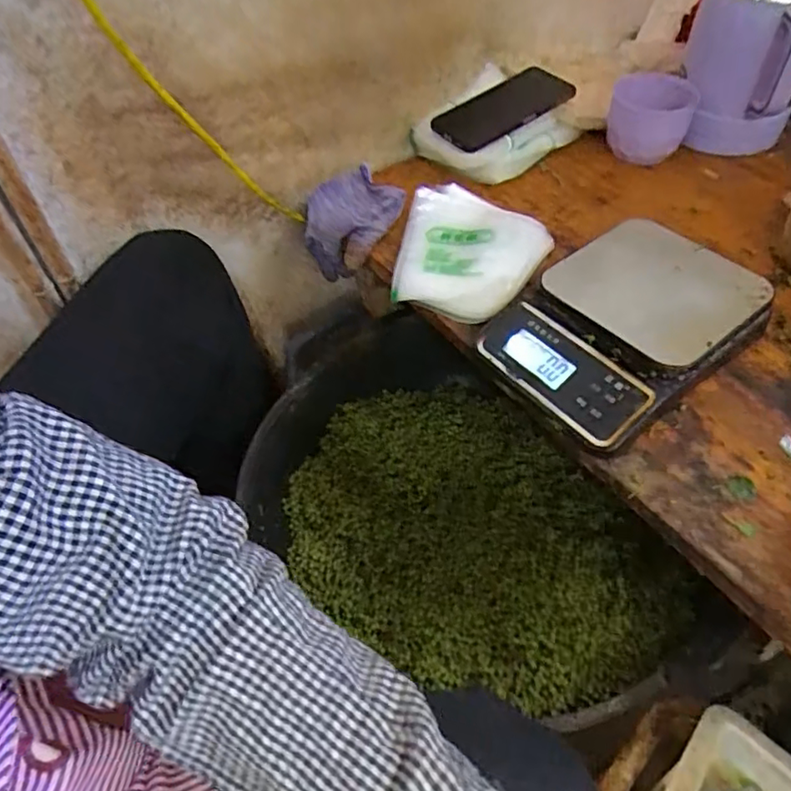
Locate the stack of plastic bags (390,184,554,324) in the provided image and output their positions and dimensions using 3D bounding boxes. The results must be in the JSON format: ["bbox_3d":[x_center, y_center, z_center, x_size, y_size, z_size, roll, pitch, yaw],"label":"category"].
[{"bbox_3d":[0.074,-0.145,0.591,0.134,0.039,0.159,13,53,14],"label":"stack of plastic bags"}]

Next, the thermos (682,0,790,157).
[{"bbox_3d":[0.391,-0.382,0.647,0.115,0.213,0.110,-2,51,3],"label":"thermos"}]

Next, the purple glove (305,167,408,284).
[{"bbox_3d":[-0.043,-0.184,0.689,0.092,0.097,0.100,-2,51,3],"label":"purple glove"}]

